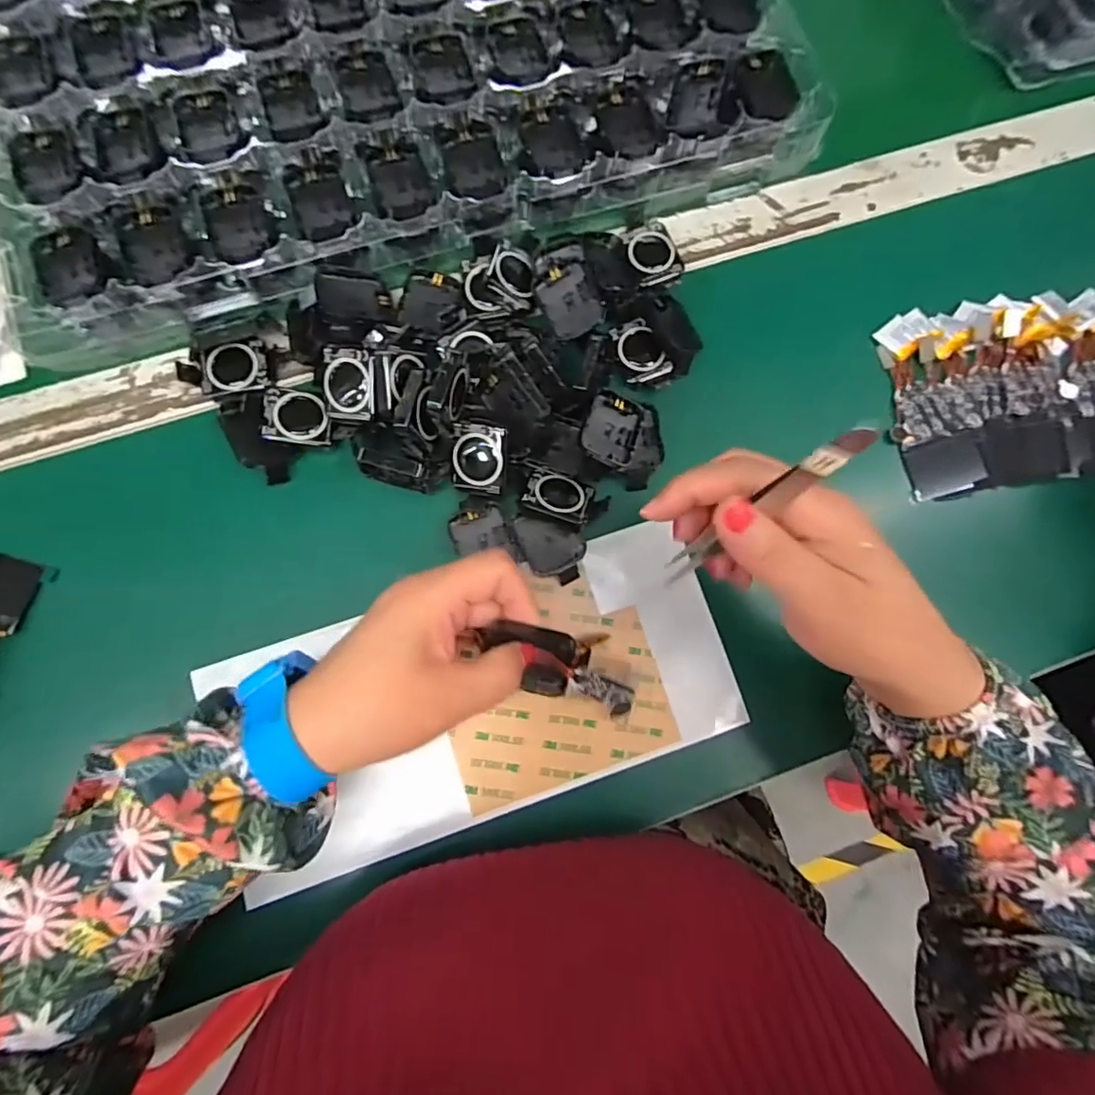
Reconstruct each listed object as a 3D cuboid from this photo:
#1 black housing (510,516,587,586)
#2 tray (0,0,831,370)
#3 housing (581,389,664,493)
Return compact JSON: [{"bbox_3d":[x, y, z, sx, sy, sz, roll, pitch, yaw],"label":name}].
[{"bbox_3d":[-0.001,0.000,0.313,0.043,0.009,0.030,21,81,0],"label":"black housing"},{"bbox_3d":[-0.106,-0.328,0.346,0.475,0.025,0.338,-18,83,-6],"label":"tray"},{"bbox_3d":[0.045,-0.062,0.319,0.048,0.012,0.043,23,76,-15],"label":"housing"}]

